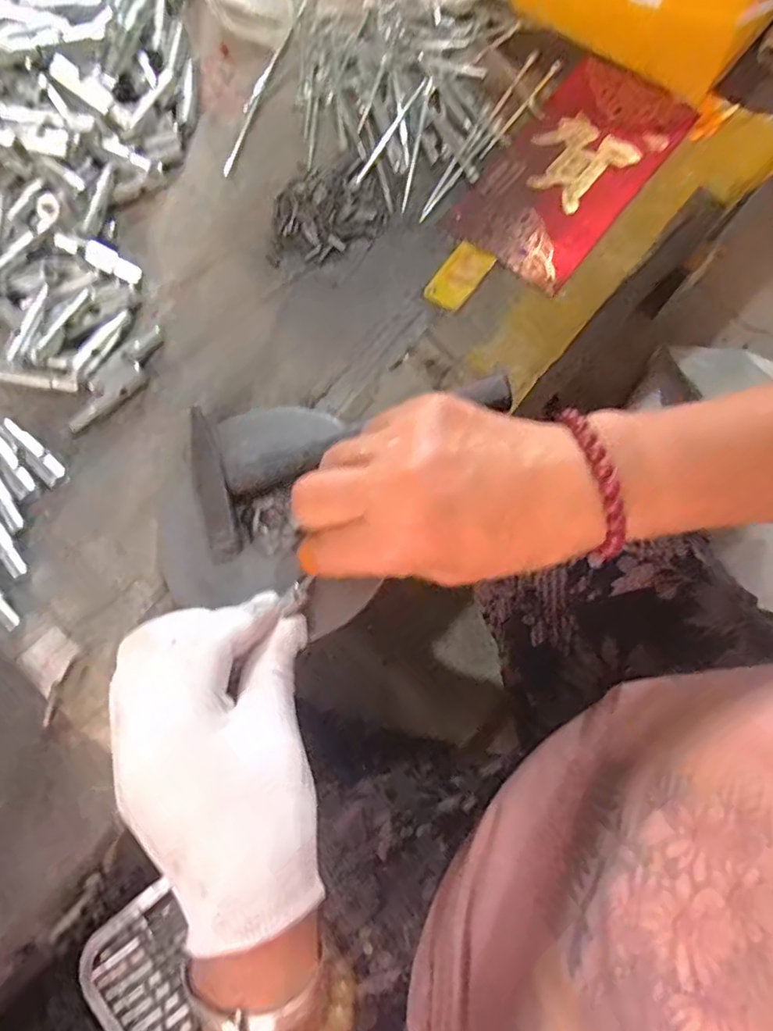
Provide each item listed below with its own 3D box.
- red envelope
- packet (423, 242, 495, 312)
[{"bbox_3d":[0.119,-0.222,0.376,0.084,0.006,0.165,37,80,10],"label":"red envelope"},{"bbox_3d":[0.045,-0.146,0.359,0.025,0.004,0.045,37,80,7],"label":"packet"}]

